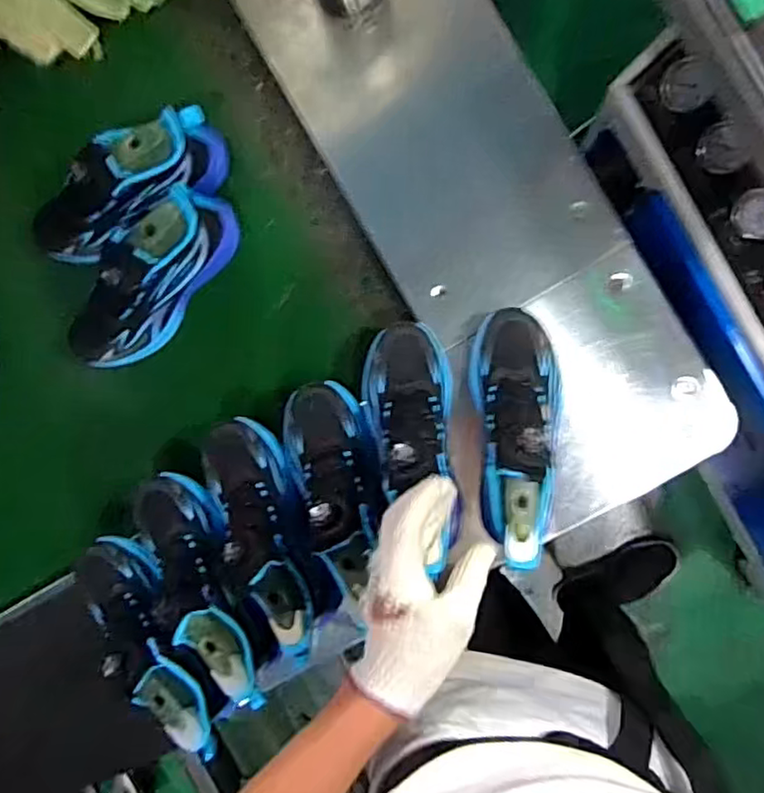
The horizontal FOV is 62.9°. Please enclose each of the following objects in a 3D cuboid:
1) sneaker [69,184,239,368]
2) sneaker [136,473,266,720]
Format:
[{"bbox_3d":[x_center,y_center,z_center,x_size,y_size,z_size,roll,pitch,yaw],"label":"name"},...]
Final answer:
[{"bbox_3d":[-0.270,-0.126,0.703,0.252,0.114,0.089,-39,87,7],"label":"sneaker"},{"bbox_3d":[-0.205,0.206,0.661,0.089,0.093,0.257,-23,75,7],"label":"sneaker"}]

